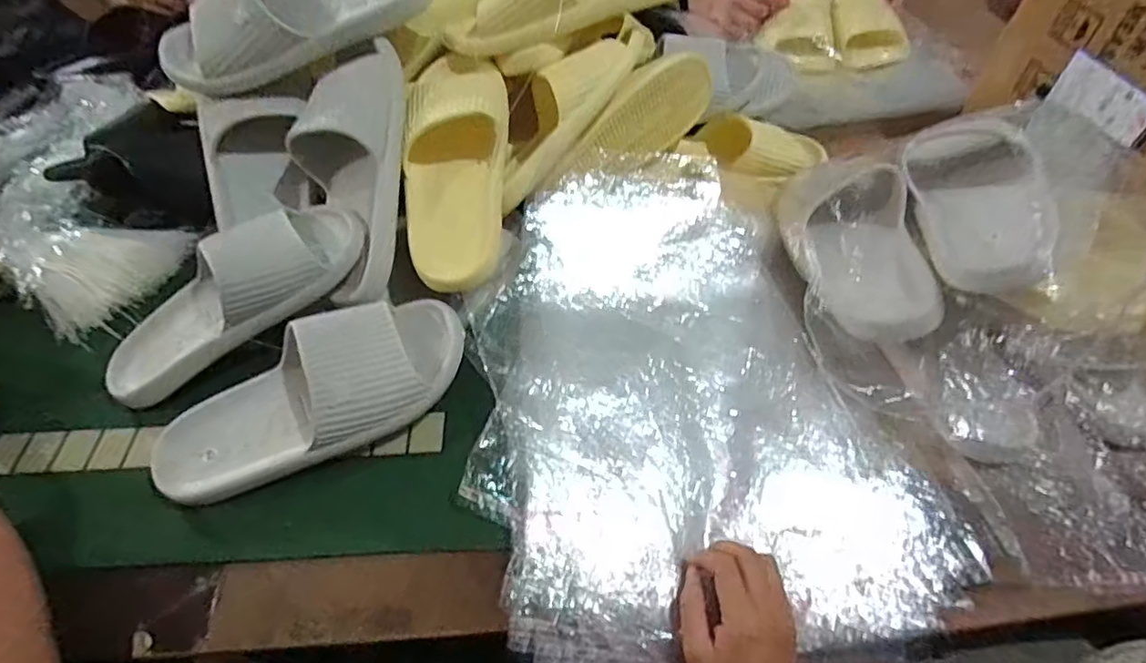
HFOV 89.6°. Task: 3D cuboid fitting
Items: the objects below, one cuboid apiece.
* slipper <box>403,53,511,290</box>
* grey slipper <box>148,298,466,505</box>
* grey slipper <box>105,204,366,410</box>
[{"bbox_3d":[-0.113,-0.169,0.563,0.092,0.063,0.261,-1,78,-2],"label":"slipper"},{"bbox_3d":[-0.219,0.052,0.485,0.266,0.070,0.100,-21,56,-15],"label":"grey slipper"},{"bbox_3d":[-0.323,-0.042,0.532,0.262,0.076,0.101,-35,61,0],"label":"grey slipper"}]

